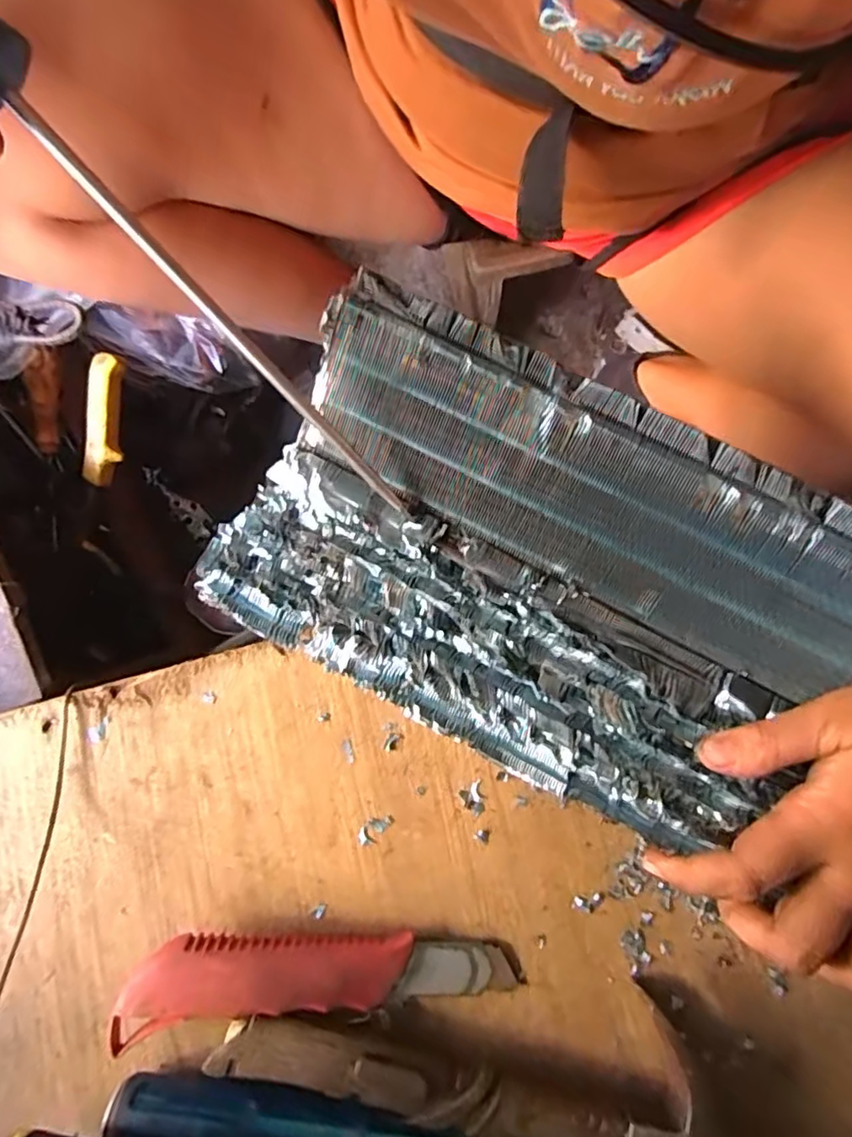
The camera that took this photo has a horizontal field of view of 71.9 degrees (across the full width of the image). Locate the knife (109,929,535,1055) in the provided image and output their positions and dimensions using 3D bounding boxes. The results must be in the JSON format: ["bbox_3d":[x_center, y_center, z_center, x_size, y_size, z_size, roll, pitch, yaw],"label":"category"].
[{"bbox_3d":[-0.042,0.168,0.241,0.158,0.026,0.034,0,77,-1],"label":"knife"}]

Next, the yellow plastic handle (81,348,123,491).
[{"bbox_3d":[-0.261,-0.119,0.477,0.022,0.023,0.103,10,101,1],"label":"yellow plastic handle"}]

